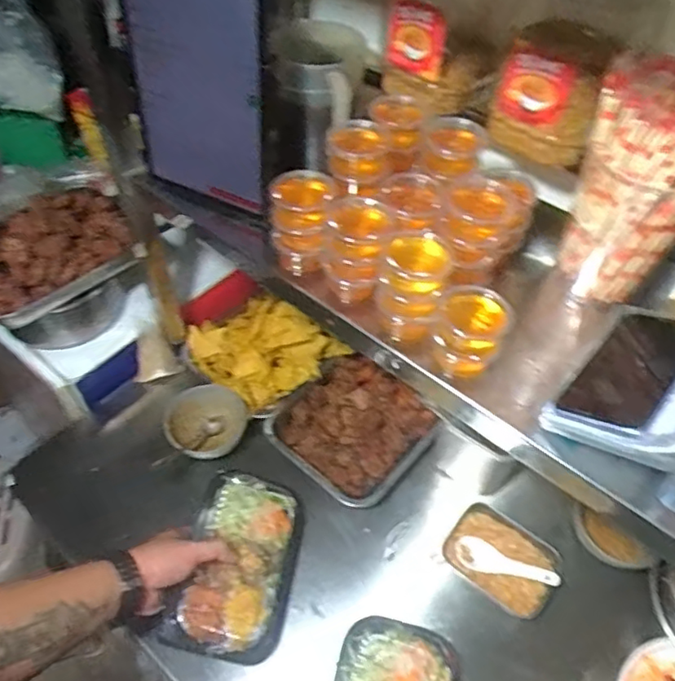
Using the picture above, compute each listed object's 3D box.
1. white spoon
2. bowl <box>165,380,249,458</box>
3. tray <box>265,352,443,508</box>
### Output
[{"bbox_3d":[0.215,0.284,0.756,0.125,0.029,0.037,19,53,14],"label":"white spoon"},{"bbox_3d":[-0.190,0.116,0.864,0.111,0.055,0.108,1,51,-1],"label":"bowl"},{"bbox_3d":[0.036,0.124,0.892,0.238,0.038,0.198,-37,60,-27],"label":"tray"}]

